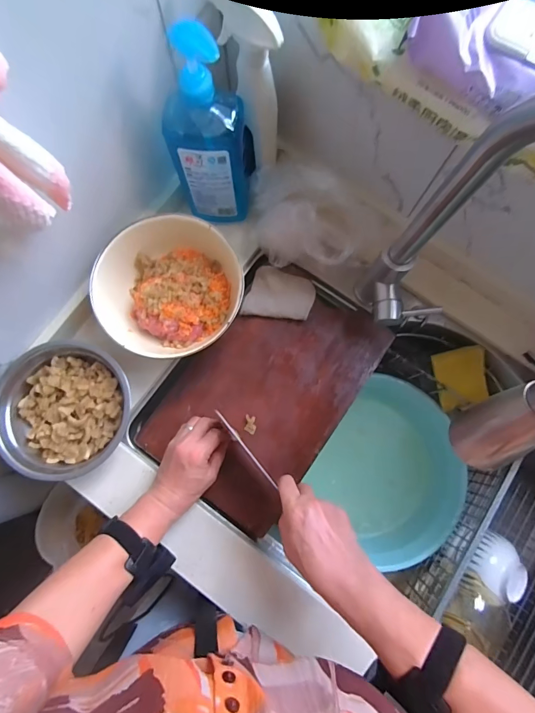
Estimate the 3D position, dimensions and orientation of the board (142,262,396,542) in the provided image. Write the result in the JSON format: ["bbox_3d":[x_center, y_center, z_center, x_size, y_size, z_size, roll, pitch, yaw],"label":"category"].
[{"bbox_3d":[0.003,0.049,0.547,0.235,0.015,0.362,36,82,7],"label":"board"}]

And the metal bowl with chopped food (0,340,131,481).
[{"bbox_3d":[-0.279,0.070,0.491,0.181,0.058,0.167,0,79,0],"label":"metal bowl with chopped food"}]

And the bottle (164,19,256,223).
[{"bbox_3d":[-0.071,-0.275,0.449,0.096,0.244,0.074,3,80,1],"label":"bottle"}]

